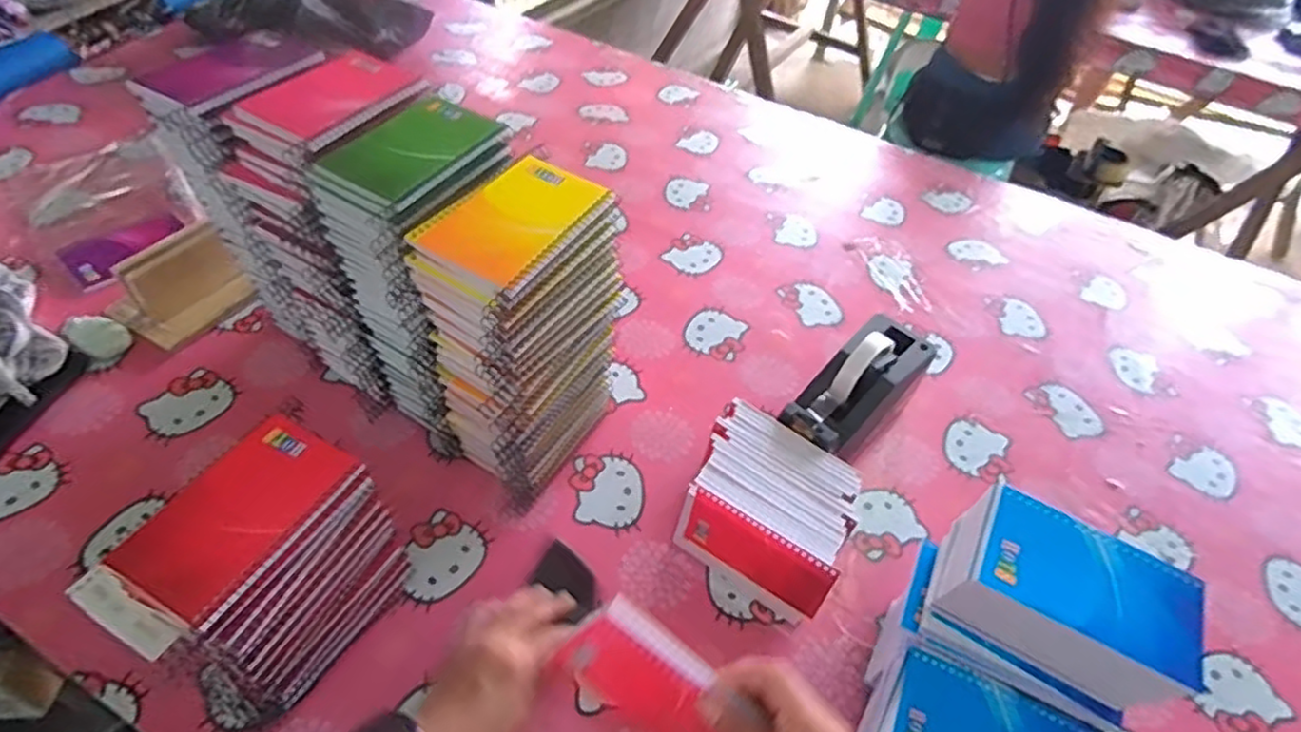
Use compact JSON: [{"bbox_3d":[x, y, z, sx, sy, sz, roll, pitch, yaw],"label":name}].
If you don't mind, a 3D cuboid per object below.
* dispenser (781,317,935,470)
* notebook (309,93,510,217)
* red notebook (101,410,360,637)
[{"bbox_3d":[0.208,0.034,0.699,0.079,0.123,0.191,36,54,23],"label":"dispenser"},{"bbox_3d":[-0.183,-0.167,0.527,0.083,0.016,0.143,29,51,17],"label":"notebook"},{"bbox_3d":[-0.265,0.094,0.441,0.088,0.009,0.131,25,53,15],"label":"red notebook"}]

